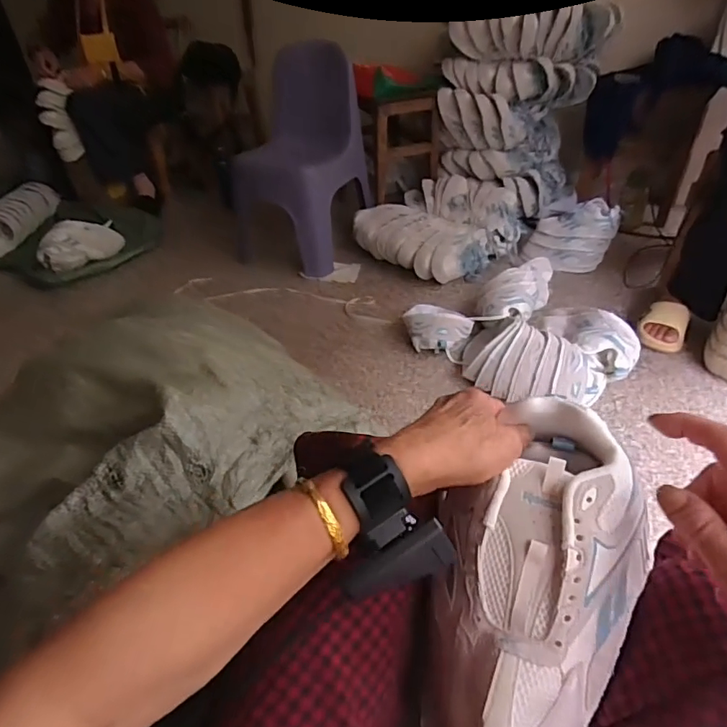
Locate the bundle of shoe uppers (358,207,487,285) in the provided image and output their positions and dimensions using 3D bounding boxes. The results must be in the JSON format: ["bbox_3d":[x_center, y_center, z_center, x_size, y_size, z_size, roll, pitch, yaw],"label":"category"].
[{"bbox_3d":[0.160,-0.389,1.574,0.448,0.121,0.220,28,50,33],"label":"bundle of shoe uppers"}]

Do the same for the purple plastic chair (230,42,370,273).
[{"bbox_3d":[-0.217,-0.643,1.573,0.343,0.560,0.359,16,44,23],"label":"purple plastic chair"}]

